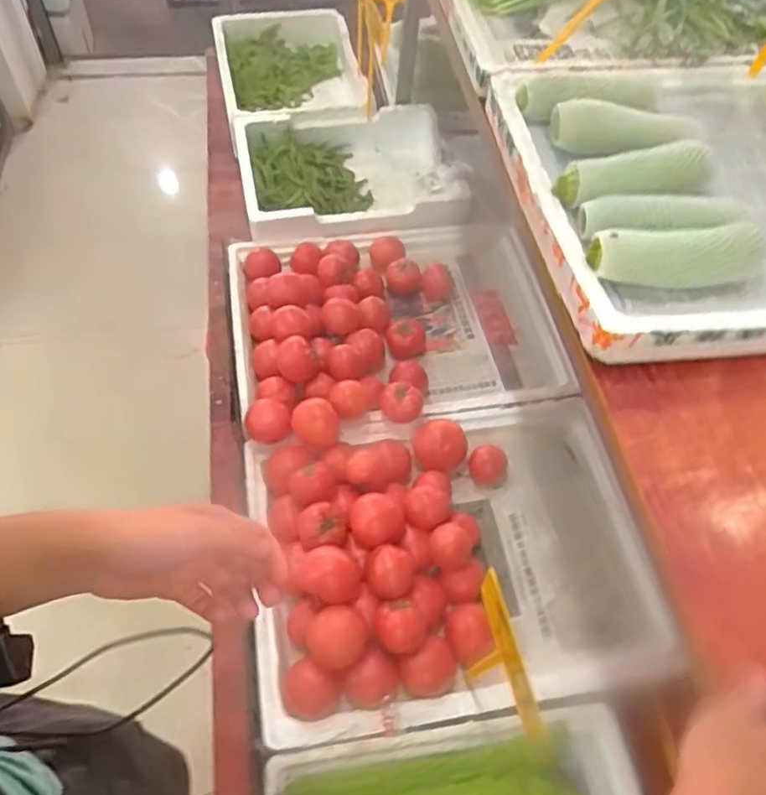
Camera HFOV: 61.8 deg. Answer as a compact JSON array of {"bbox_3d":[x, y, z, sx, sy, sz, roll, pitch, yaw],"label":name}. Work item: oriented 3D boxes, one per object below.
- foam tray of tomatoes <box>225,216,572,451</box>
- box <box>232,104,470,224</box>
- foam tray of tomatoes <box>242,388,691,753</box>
[{"bbox_3d":[0.006,-0.134,1.175,0.551,0.140,0.478,-8,57,-9],"label":"foam tray of tomatoes"},{"bbox_3d":[-0.075,-0.485,1.461,0.478,0.163,0.384,-11,58,-10],"label":"box"},{"bbox_3d":[0.096,0.213,0.939,0.565,0.121,0.460,-8,57,-8],"label":"foam tray of tomatoes"}]

